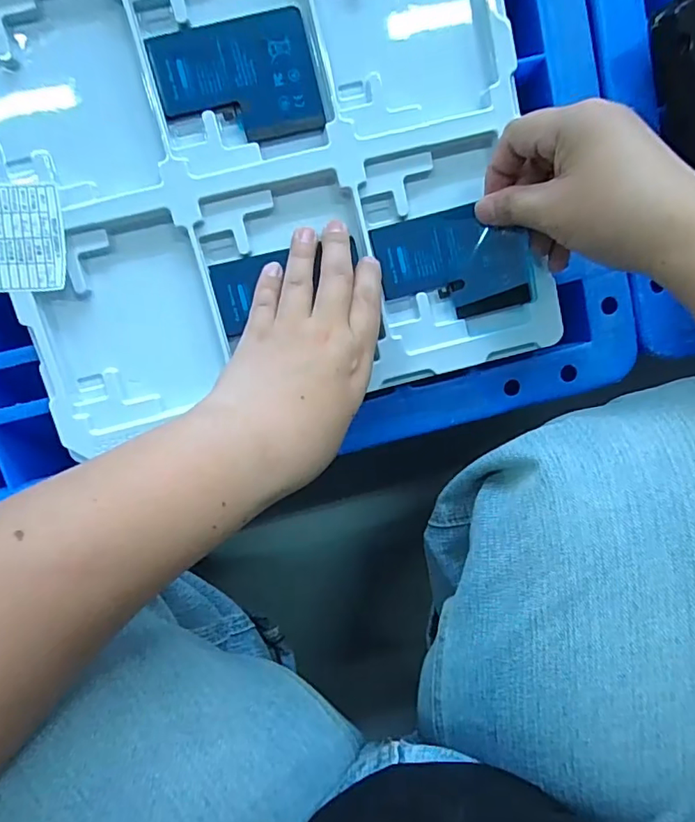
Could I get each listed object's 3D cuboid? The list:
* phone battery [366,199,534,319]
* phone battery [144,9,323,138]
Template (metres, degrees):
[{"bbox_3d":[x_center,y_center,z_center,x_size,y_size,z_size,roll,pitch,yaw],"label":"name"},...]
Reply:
[{"bbox_3d":[0.066,-0.091,0.329,0.089,0.005,0.066,-14,98,1],"label":"phone battery"},{"bbox_3d":[-0.062,-0.188,0.302,0.088,0.008,0.065,-15,100,-2],"label":"phone battery"}]

